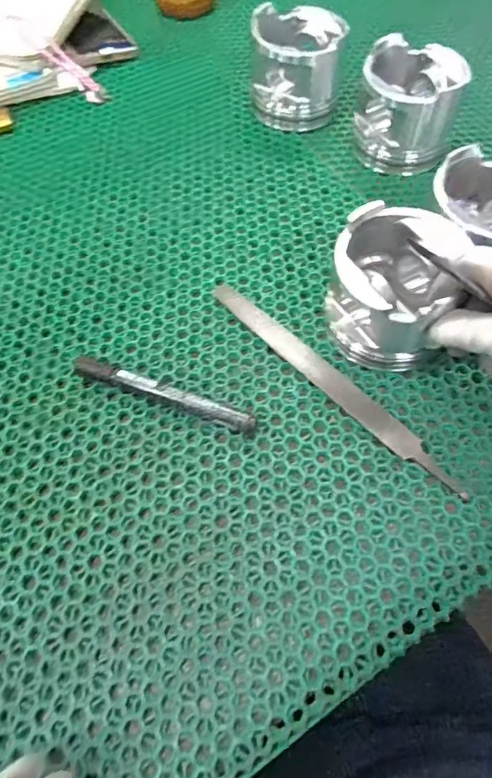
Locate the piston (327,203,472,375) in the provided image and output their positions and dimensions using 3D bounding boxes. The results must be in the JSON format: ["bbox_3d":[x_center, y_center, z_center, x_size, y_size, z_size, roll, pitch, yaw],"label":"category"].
[{"bbox_3d":[0.107,-0.069,0.351,0.085,0.086,0.093,5,62,2],"label":"piston"}]

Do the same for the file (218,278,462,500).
[{"bbox_3d":[0.061,-0.006,0.362,0.019,0.010,0.240,-40,69,-19],"label":"file"}]

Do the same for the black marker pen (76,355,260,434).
[{"bbox_3d":[-0.062,0.001,0.357,0.147,0.018,0.019,20,64,10],"label":"black marker pen"}]

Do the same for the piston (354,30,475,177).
[{"bbox_3d":[0.157,-0.271,0.463,0.090,0.085,0.090,19,64,10],"label":"piston"}]

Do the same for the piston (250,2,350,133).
[{"bbox_3d":[0.053,-0.329,0.494,0.089,0.079,0.080,15,63,7],"label":"piston"}]

